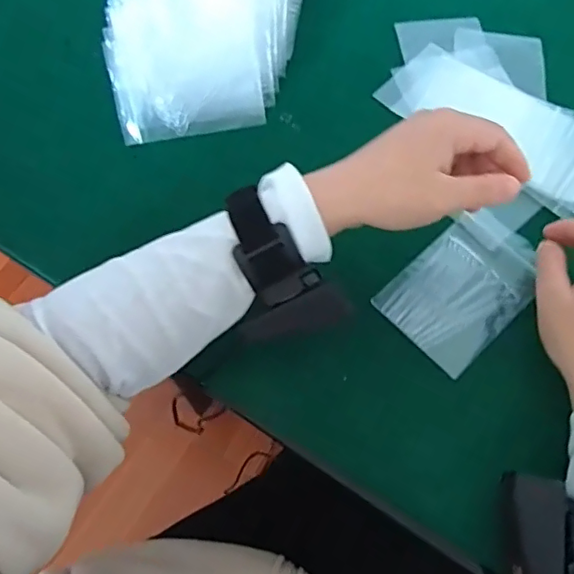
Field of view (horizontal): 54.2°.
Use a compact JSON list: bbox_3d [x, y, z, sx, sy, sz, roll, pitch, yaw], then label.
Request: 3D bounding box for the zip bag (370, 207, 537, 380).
[{"bbox_3d":[0.136,-0.001,0.426,0.125,0.007,0.082,-41,72,-17],"label":"zip bag"}]

